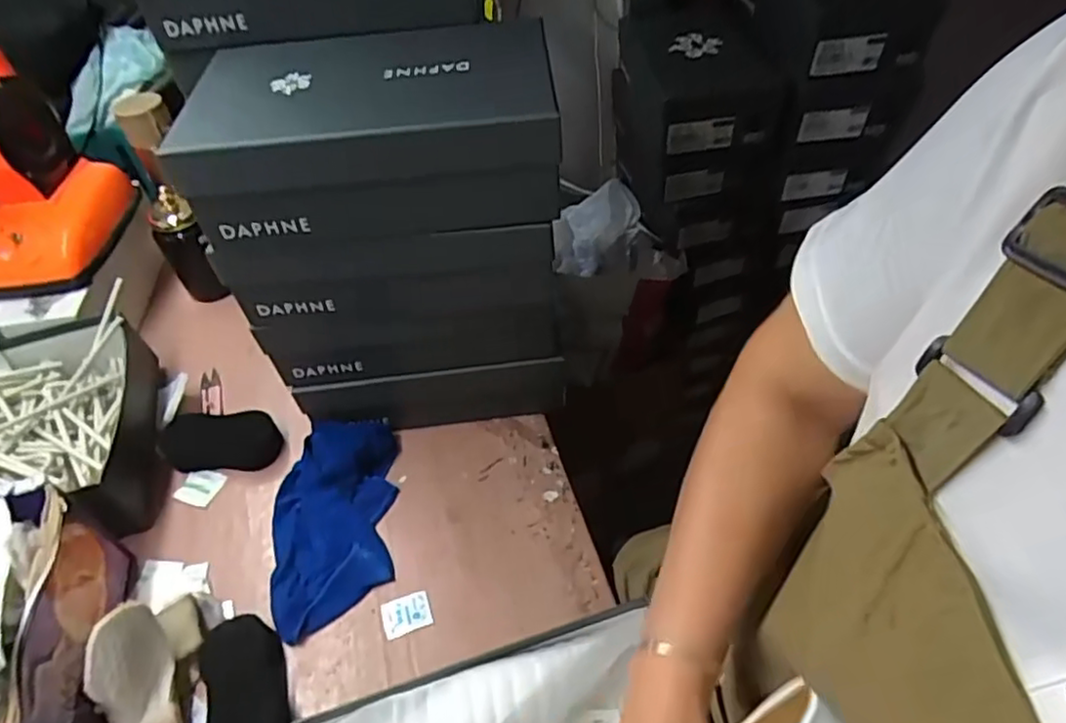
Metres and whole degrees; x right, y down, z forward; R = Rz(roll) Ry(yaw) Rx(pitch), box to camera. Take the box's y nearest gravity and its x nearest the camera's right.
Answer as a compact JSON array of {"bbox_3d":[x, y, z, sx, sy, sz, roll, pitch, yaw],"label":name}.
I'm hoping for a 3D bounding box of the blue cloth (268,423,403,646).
[{"bbox_3d":[-0.216,0.168,0.689,0.132,0.043,0.225,-6,48,-1],"label":"blue cloth"}]

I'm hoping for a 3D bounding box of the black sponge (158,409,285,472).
[{"bbox_3d":[-0.372,0.096,0.774,0.135,0.042,0.067,0,48,4],"label":"black sponge"}]

